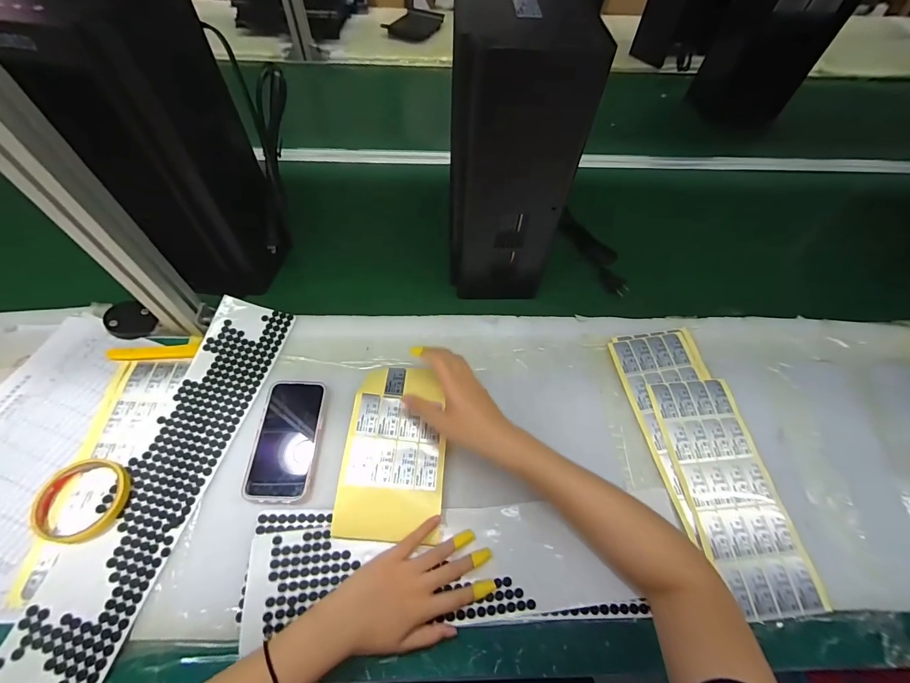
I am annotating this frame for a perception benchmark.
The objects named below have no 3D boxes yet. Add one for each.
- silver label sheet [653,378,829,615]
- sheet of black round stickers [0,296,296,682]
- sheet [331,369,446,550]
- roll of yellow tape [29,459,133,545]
[{"bbox_3d":[0.342,0.179,0.480,0.110,0.007,0.272,-4,61,-3],"label":"silver label sheet"},{"bbox_3d":[-0.346,0.156,0.460,0.113,0.012,0.480,14,61,4],"label":"sheet of black round stickers"},{"bbox_3d":[-0.072,0.128,0.472,0.119,0.018,0.207,8,62,-8],"label":"sheet"},{"bbox_3d":[-0.423,0.179,0.433,0.099,0.013,0.089,-4,58,-5],"label":"roll of yellow tape"}]

